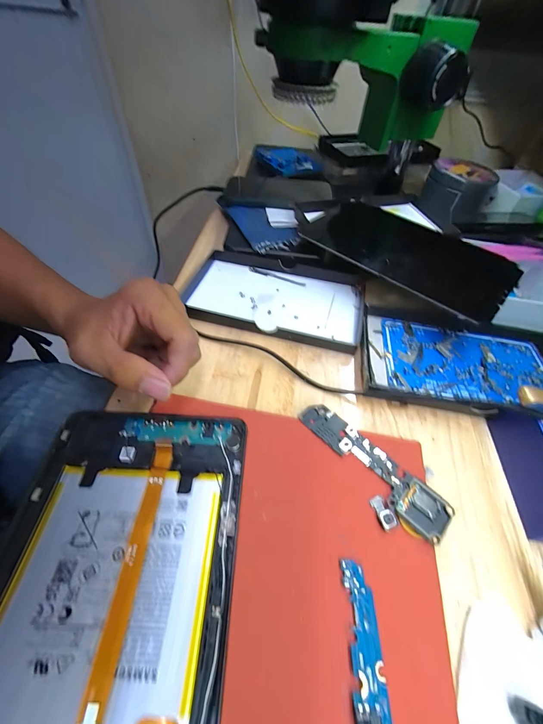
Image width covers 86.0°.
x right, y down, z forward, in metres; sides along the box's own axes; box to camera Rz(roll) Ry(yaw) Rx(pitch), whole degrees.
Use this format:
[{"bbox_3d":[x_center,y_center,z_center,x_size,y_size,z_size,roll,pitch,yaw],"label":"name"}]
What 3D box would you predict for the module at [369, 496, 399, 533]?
[{"bbox_3d":[0.068,0.090,0.175,0.010,0.004,0.019,-13,53,-14],"label":"module"}]

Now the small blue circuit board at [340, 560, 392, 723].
[{"bbox_3d":[0.045,0.137,0.137,0.016,0.004,0.071,4,51,-1],"label":"small blue circuit board"}]

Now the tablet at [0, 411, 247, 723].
[{"bbox_3d":[-0.082,0.120,0.140,0.124,0.005,0.206,3,51,-2],"label":"tablet"}]

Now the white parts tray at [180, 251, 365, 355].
[{"bbox_3d":[0.000,-0.067,0.300,0.182,0.017,0.106,14,51,7],"label":"white parts tray"}]

